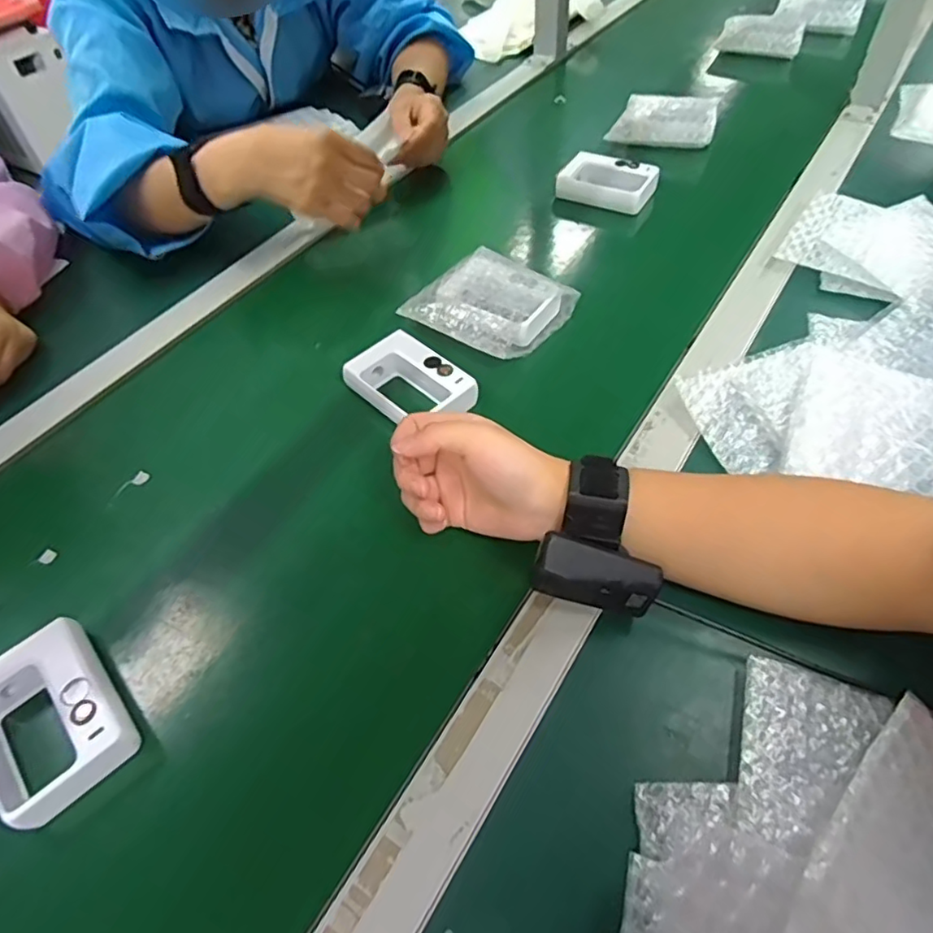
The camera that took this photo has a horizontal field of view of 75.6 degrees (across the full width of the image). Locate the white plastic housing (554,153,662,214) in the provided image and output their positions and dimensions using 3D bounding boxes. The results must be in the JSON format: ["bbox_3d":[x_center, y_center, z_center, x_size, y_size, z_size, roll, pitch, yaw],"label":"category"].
[{"bbox_3d":[0.155,-0.315,0.666,0.105,0.028,0.060,21,57,20],"label":"white plastic housing"}]

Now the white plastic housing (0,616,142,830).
[{"bbox_3d":[-0.237,0.142,0.342,0.066,0.030,0.097,-38,58,-22],"label":"white plastic housing"}]

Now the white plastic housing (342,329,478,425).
[{"bbox_3d":[-0.045,-0.066,0.479,0.065,0.027,0.091,-39,58,-23],"label":"white plastic housing"}]

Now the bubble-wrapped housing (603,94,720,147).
[{"bbox_3d":[0.239,-0.418,0.724,0.121,0.033,0.069,18,56,18],"label":"bubble-wrapped housing"}]

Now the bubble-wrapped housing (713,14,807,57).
[{"bbox_3d":[0.430,-0.632,0.879,0.112,0.034,0.067,14,55,16],"label":"bubble-wrapped housing"}]

